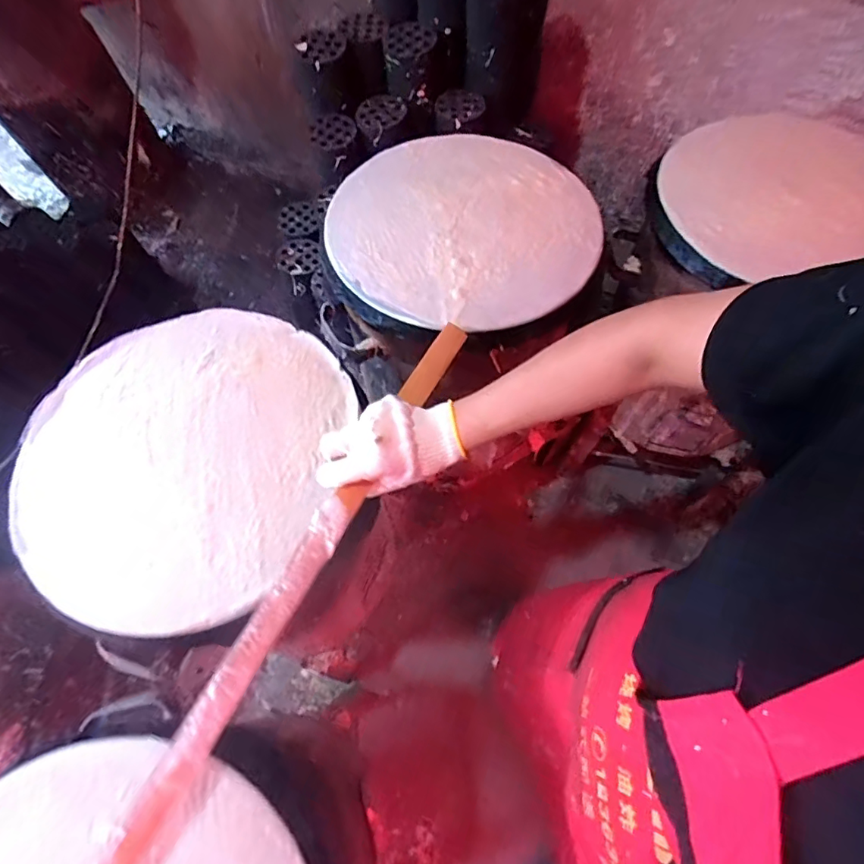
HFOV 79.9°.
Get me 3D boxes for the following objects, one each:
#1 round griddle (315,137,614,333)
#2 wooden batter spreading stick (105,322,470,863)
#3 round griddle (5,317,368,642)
[{"bbox_3d":[0.041,-0.282,0.707,0.362,0.028,0.350,0,65,0],"label":"round griddle"},{"bbox_3d":[-0.107,0.105,0.494,0.032,0.021,0.562,25,65,11],"label":"wooden batter spreading stick"},{"bbox_3d":[-0.281,0.017,0.570,0.334,0.016,0.362,0,65,0],"label":"round griddle"}]

